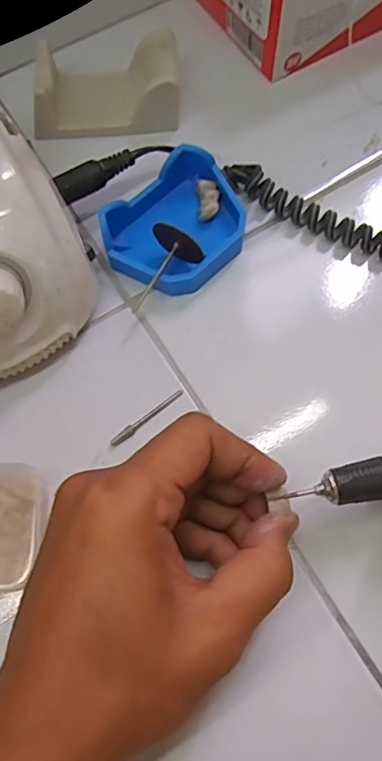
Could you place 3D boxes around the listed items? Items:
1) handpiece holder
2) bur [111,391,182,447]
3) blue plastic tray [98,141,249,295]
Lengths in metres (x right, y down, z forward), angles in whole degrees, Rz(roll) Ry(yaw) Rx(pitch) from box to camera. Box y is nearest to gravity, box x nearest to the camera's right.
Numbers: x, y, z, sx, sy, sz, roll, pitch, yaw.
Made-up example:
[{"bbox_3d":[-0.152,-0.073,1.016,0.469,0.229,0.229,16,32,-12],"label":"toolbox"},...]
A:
[{"bbox_3d":[-0.051,-0.181,0.321,0.086,0.031,0.051,-2,71,0],"label":"handpiece holder"},{"bbox_3d":[-0.022,0.019,0.265,0.044,0.004,0.005,-38,75,-12],"label":"bur"},{"bbox_3d":[-0.006,-0.084,0.289,0.079,0.026,0.063,-43,75,-13],"label":"blue plastic tray"}]

